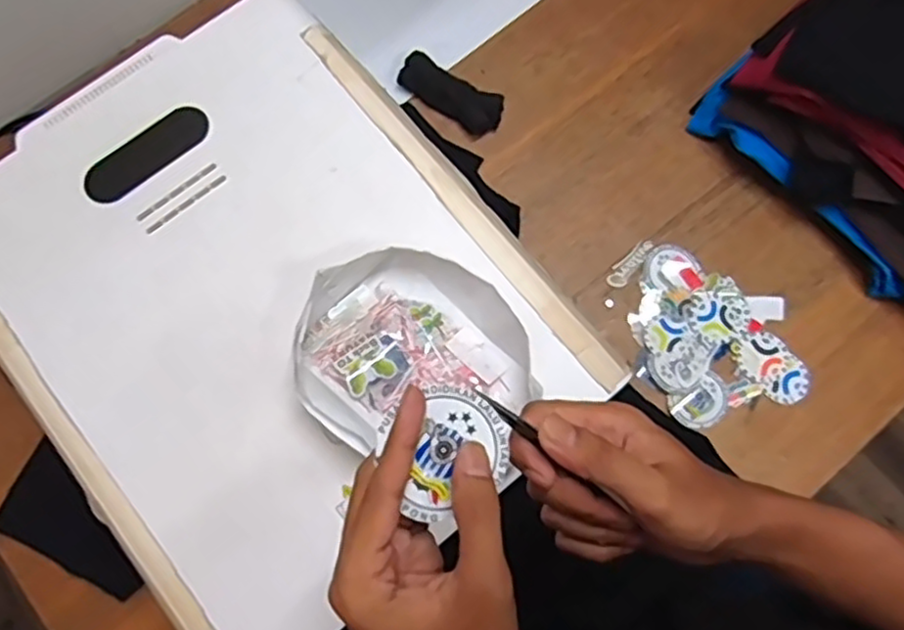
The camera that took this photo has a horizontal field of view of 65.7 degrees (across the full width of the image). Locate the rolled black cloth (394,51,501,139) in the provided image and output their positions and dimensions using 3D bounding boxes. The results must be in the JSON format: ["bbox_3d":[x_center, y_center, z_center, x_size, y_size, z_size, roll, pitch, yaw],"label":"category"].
[{"bbox_3d":[-0.003,-0.254,0.807,0.127,0.024,0.049,30,76,8],"label":"rolled black cloth"}]

